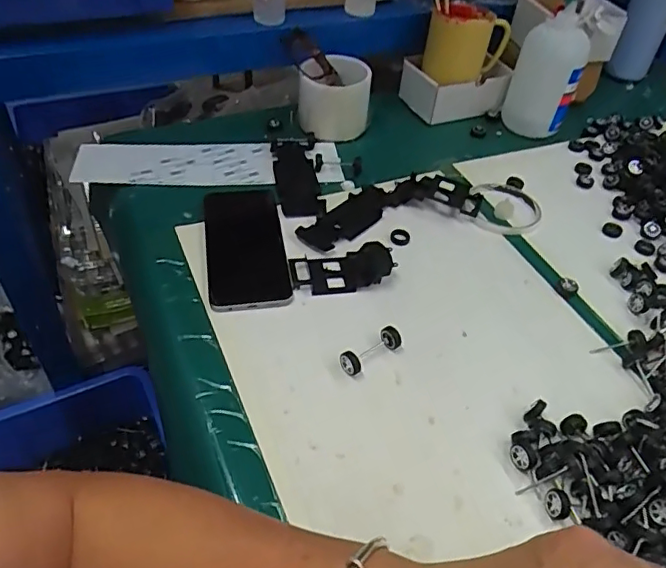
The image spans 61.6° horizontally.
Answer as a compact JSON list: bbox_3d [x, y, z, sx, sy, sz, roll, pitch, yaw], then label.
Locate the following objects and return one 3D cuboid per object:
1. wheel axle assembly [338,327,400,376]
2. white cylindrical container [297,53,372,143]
[{"bbox_3d":[0.032,0.055,0.463,0.057,0.018,0.017,-25,54,-27],"label":"wheel axle assembly"},{"bbox_3d":[0.002,-0.226,0.680,0.085,0.075,0.078,3,47,-3],"label":"white cylindrical container"}]

